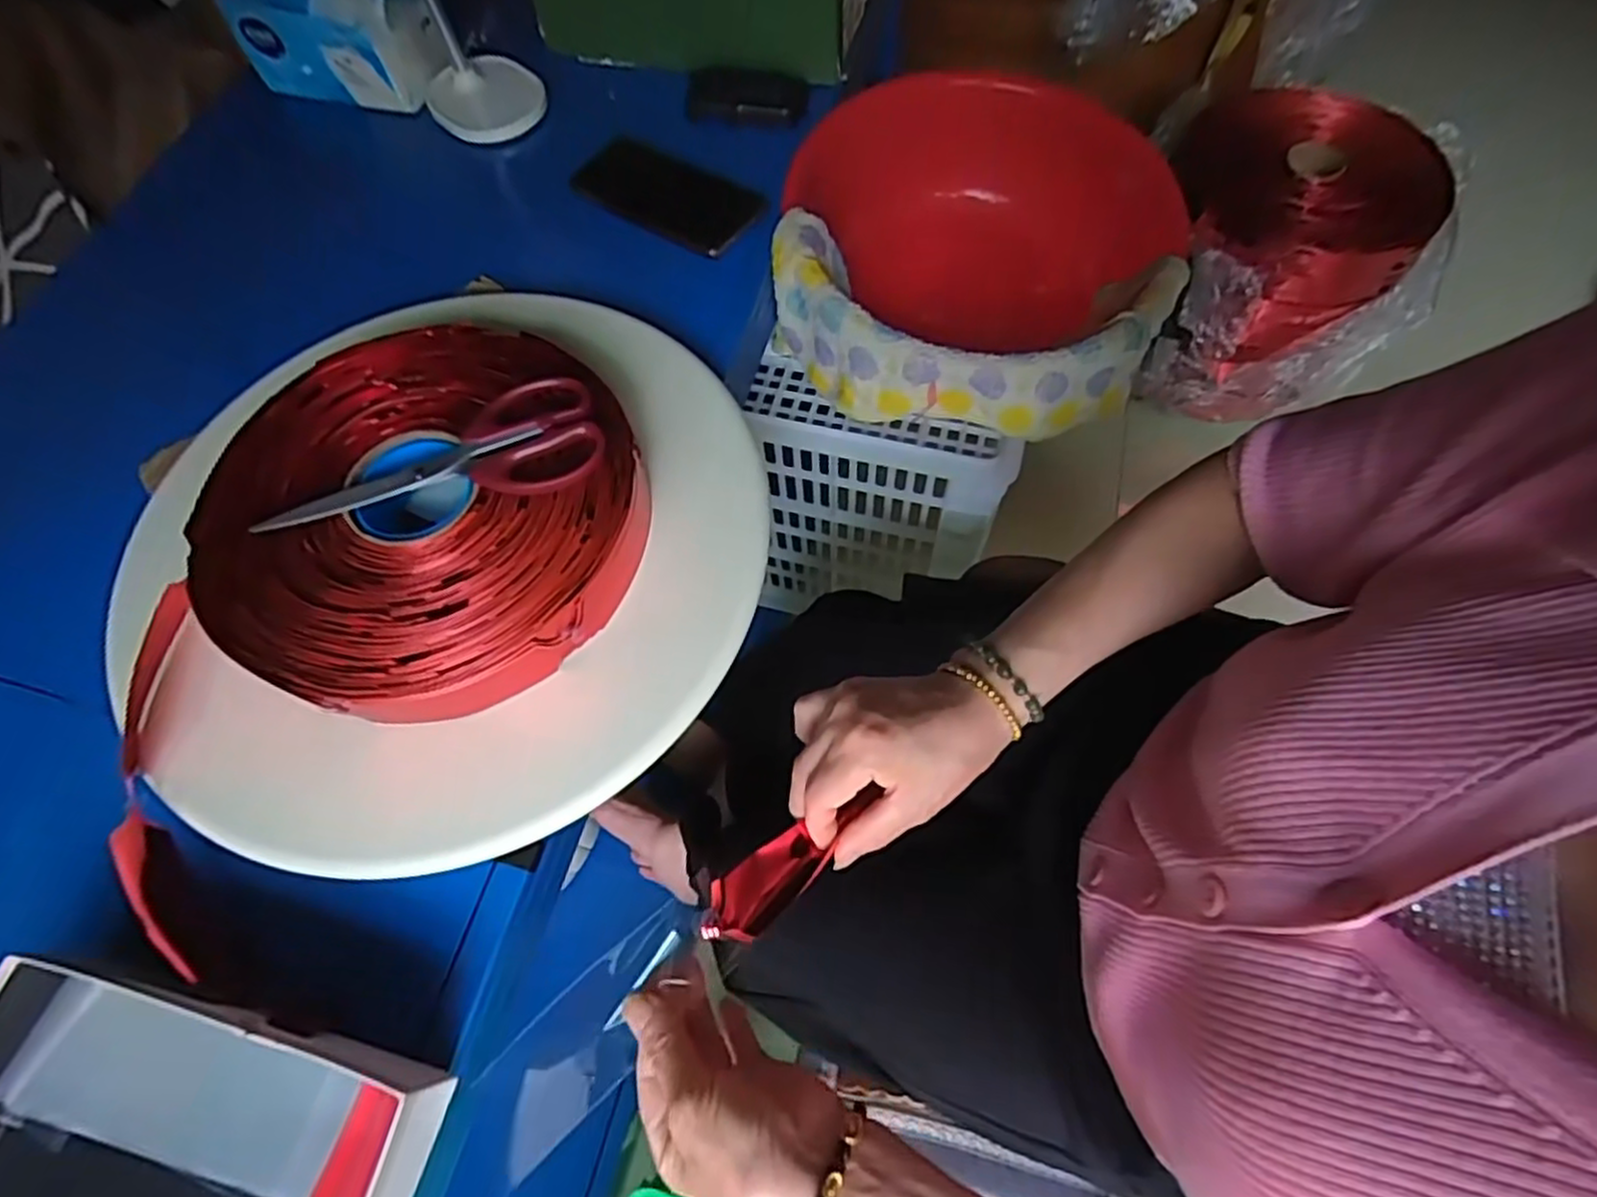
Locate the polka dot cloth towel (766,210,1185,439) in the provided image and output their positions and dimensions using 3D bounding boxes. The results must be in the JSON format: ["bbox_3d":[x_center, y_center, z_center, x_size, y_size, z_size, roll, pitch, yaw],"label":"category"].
[{"bbox_3d":[0.132,-0.211,0.599,0.316,0.100,0.139,11,66,7],"label":"polka dot cloth towel"}]

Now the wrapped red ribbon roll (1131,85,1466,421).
[{"bbox_3d":[0.737,-0.522,1.138,0.373,0.308,0.355,-1,65,2],"label":"wrapped red ribbon roll"}]

